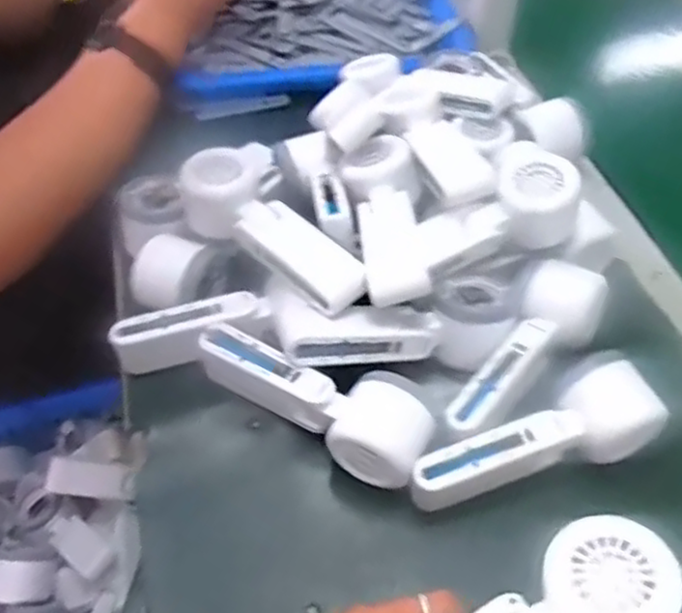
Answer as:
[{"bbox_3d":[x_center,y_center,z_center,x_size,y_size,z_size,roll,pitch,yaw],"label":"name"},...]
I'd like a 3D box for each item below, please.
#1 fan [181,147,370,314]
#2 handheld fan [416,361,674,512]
[{"bbox_3d":[-0.045,-0.057,0.506,0.158,0.041,0.059,32,56,23],"label":"fan"},{"bbox_3d":[0.121,0.086,0.446,0.159,0.046,0.052,-19,52,-17],"label":"handheld fan"}]

